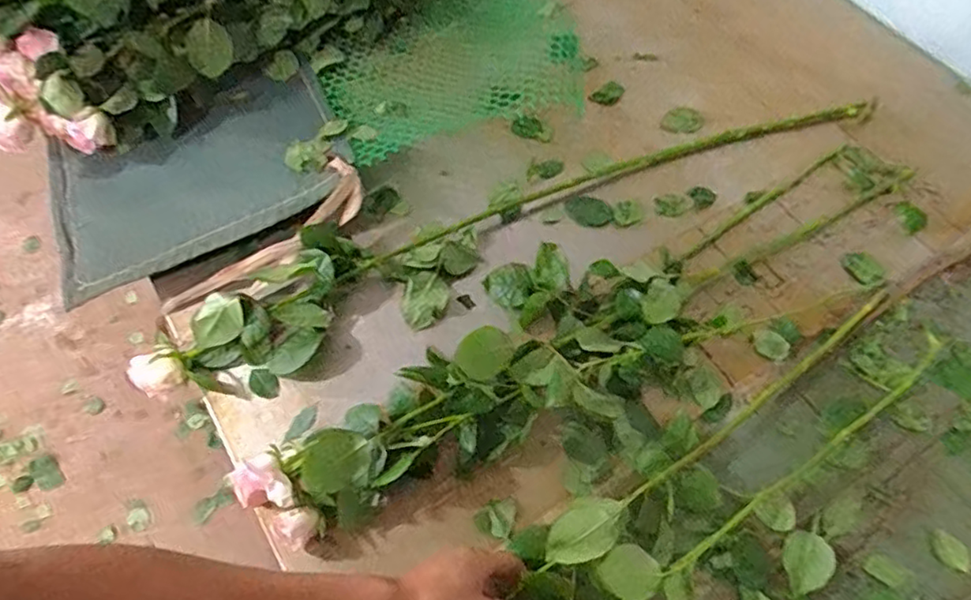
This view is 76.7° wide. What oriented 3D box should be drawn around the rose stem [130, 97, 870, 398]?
[{"bbox_3d":[0.052,-0.096,0.687,0.863,0.045,0.123,-23,66,-10],"label":"rose stem"}]

